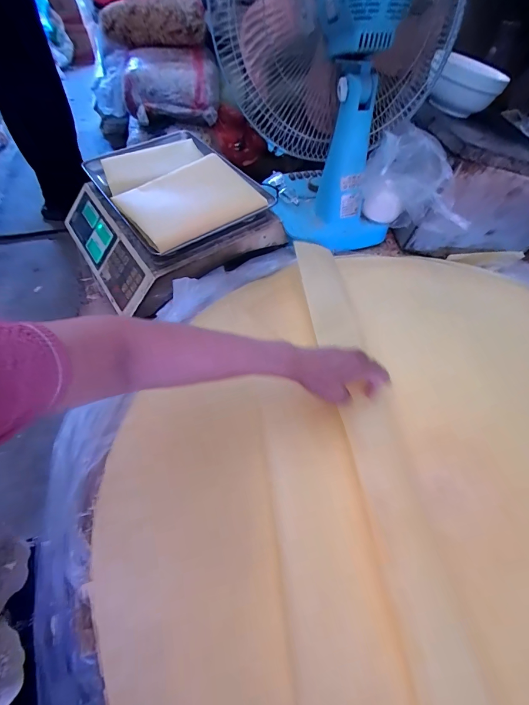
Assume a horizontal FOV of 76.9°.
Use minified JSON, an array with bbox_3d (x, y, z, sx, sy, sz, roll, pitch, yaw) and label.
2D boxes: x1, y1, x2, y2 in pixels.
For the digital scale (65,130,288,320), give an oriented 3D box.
[{"bbox_3d":[-0.191,-0.263,0.615,0.313,0.123,0.339,-31,63,-21],"label":"digital scale"}]

